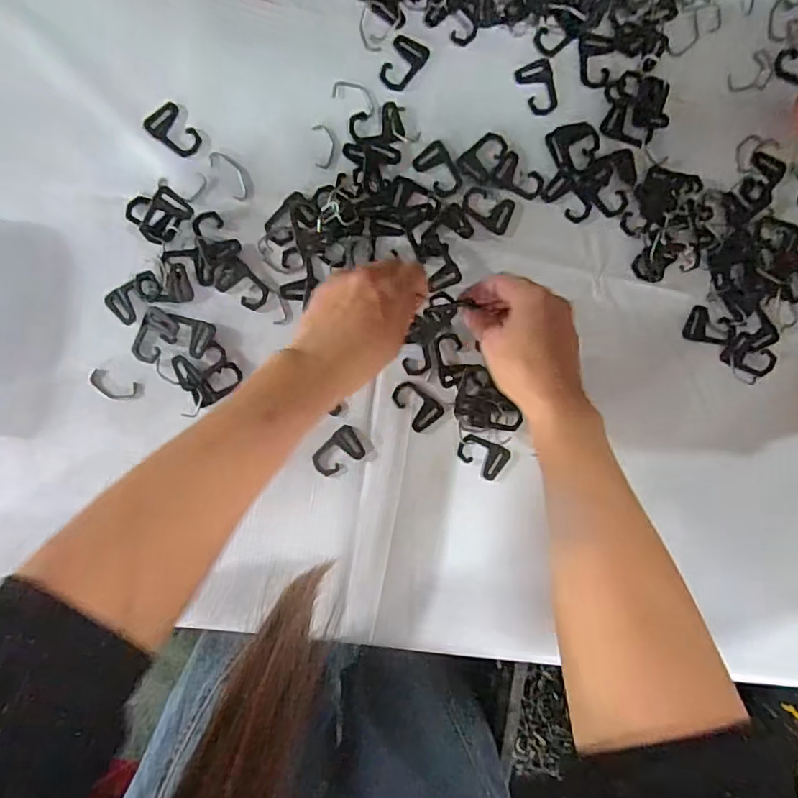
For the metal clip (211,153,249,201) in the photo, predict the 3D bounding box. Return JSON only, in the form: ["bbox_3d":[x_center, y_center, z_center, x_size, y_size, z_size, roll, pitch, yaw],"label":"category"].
[{"bbox_3d":[-0.133,-0.179,0.439,0.018,0.004,0.043,-34,95,-1],"label":"metal clip"}]

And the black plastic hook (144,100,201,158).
[{"bbox_3d":[-0.177,-0.209,0.433,0.029,0.004,0.041,-42,95,0],"label":"black plastic hook"}]

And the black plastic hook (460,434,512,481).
[{"bbox_3d":[0.070,0.047,0.461,0.042,0.004,0.030,32,91,-5],"label":"black plastic hook"}]

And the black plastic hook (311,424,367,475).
[{"bbox_3d":[-0.051,0.044,0.452,0.042,0.004,0.030,-35,95,-1],"label":"black plastic hook"}]

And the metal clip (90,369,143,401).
[{"bbox_3d":[-0.227,-0.009,0.441,0.039,0.004,0.018,20,92,-5],"label":"metal clip"}]

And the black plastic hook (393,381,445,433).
[{"bbox_3d":[0.014,0.006,0.456,0.044,0.004,0.030,44,90,-5],"label":"black plastic hook"}]

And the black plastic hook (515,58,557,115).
[{"bbox_3d":[0.114,-0.255,0.451,0.029,0.004,0.043,-14,94,-3],"label":"black plastic hook"}]

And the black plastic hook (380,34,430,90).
[{"bbox_3d":[0.004,-0.268,0.442,0.030,0.004,0.043,24,92,-5],"label":"black plastic hook"}]

